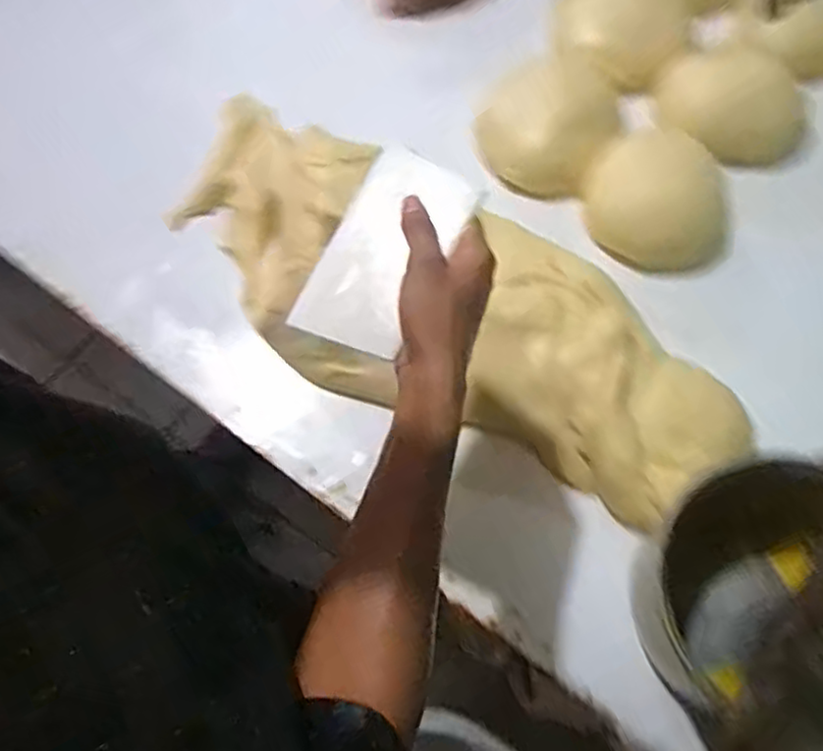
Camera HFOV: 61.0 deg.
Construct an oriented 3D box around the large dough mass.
[{"bbox_3d":[0.021,-0.073,0.764,0.683,0.085,0.250,31,72,13],"label":"large dough mass"}]

